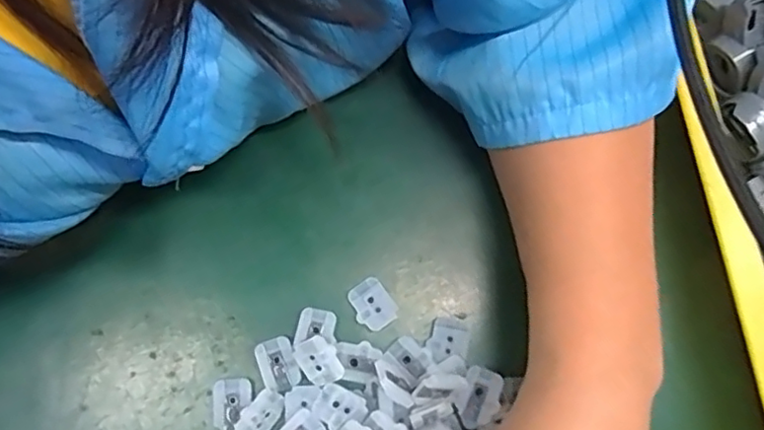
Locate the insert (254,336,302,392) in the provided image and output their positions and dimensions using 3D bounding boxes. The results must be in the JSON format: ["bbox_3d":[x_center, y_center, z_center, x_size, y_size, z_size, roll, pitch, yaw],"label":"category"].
[{"bbox_3d":[-0.044,0.063,0.253,0.015,0.004,0.022,-20,80,-8],"label":"insert"}]

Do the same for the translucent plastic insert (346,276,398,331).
[{"bbox_3d":[-0.004,0.039,0.262,0.017,0.004,0.021,-30,81,-9],"label":"translucent plastic insert"}]

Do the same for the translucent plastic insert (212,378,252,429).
[{"bbox_3d":[-0.063,0.079,0.251,0.016,0.004,0.021,-2,78,-4],"label":"translucent plastic insert"}]

